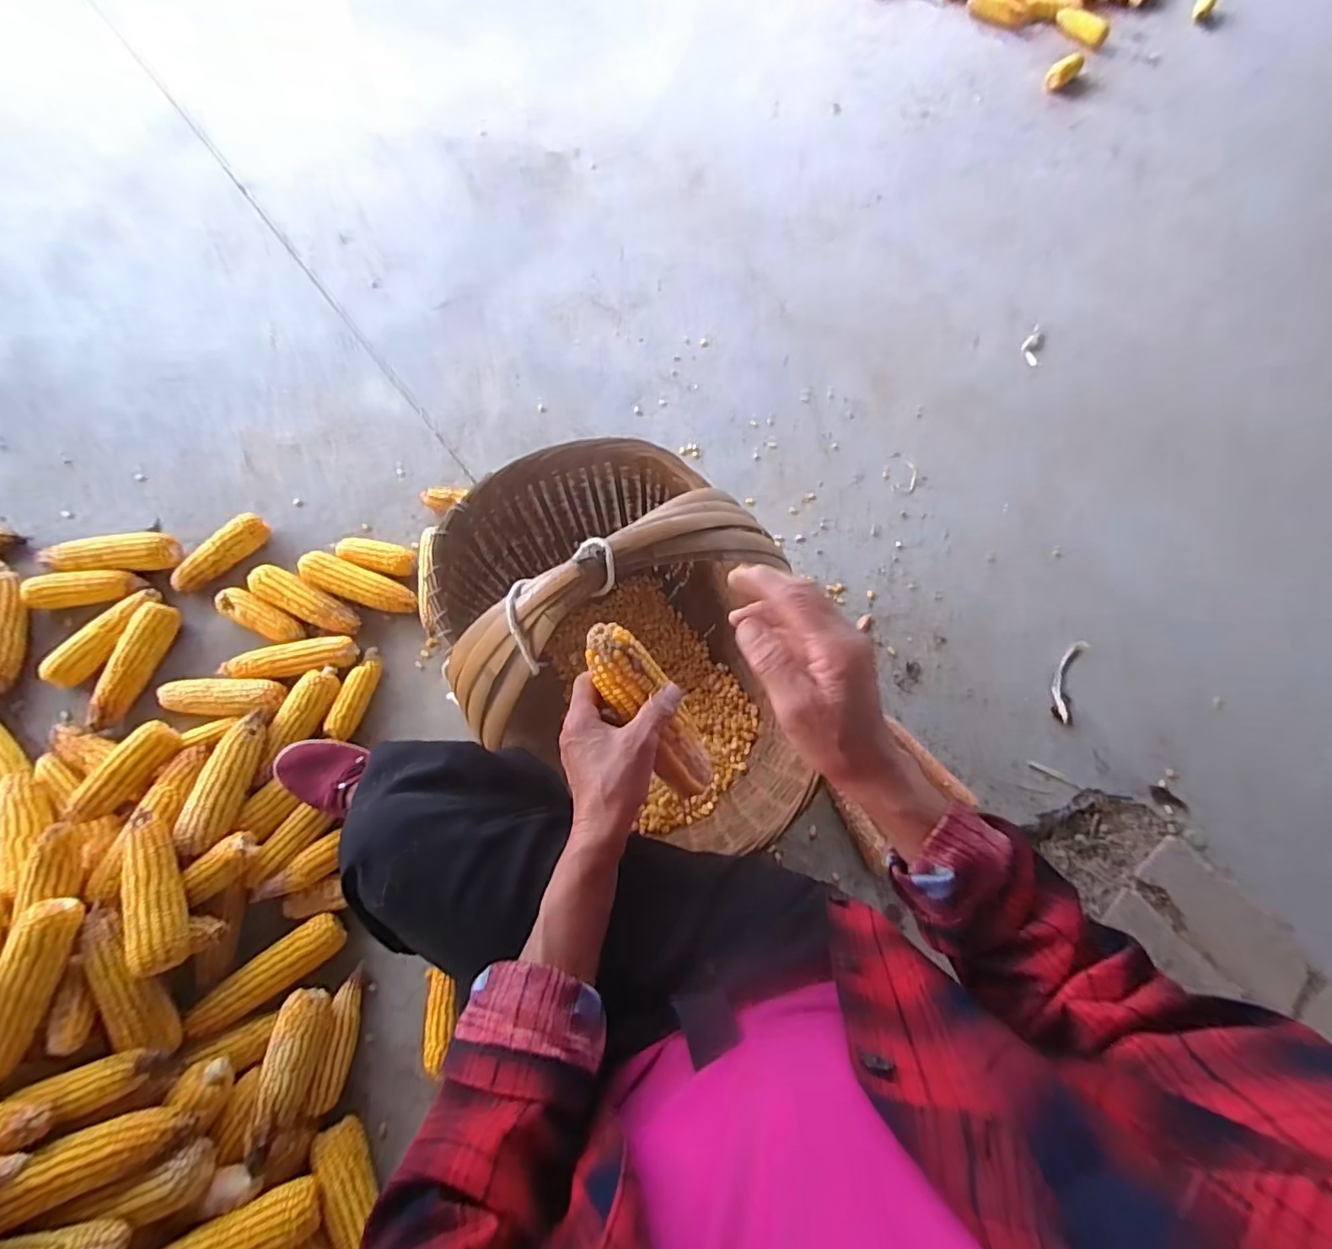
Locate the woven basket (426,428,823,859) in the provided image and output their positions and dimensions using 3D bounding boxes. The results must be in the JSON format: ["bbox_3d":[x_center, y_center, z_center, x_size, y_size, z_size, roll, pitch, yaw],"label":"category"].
[{"bbox_3d":[-0.071,0.004,0.698,0.346,0.395,0.502,-20,71,-11],"label":"woven basket"}]

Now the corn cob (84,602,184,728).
[{"bbox_3d":[-0.749,0.056,0.819,0.051,0.038,0.185,8,68,-1],"label":"corn cob"}]

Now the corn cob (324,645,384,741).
[{"bbox_3d":[-0.454,0.102,0.858,0.037,0.042,0.136,16,68,3],"label":"corn cob"}]

